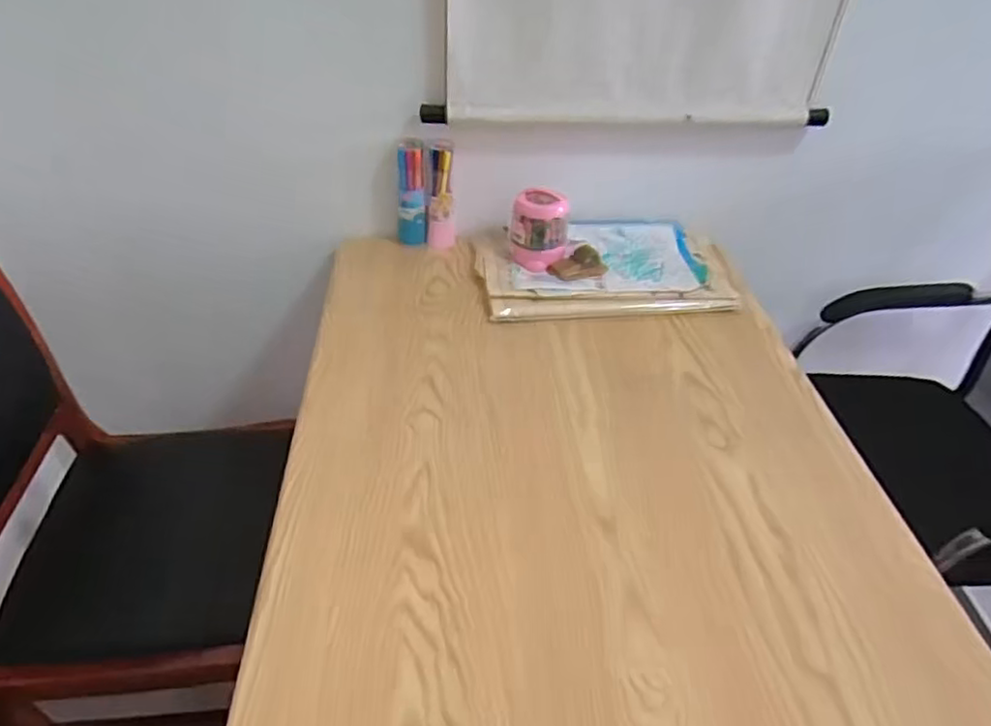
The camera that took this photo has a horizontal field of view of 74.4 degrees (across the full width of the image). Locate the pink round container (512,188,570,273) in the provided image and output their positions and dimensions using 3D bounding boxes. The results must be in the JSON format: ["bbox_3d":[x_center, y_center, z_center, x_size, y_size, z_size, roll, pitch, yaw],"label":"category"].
[{"bbox_3d":[0.068,-0.214,1.029,0.071,0.111,0.071,2,40,-2],"label":"pink round container"}]

